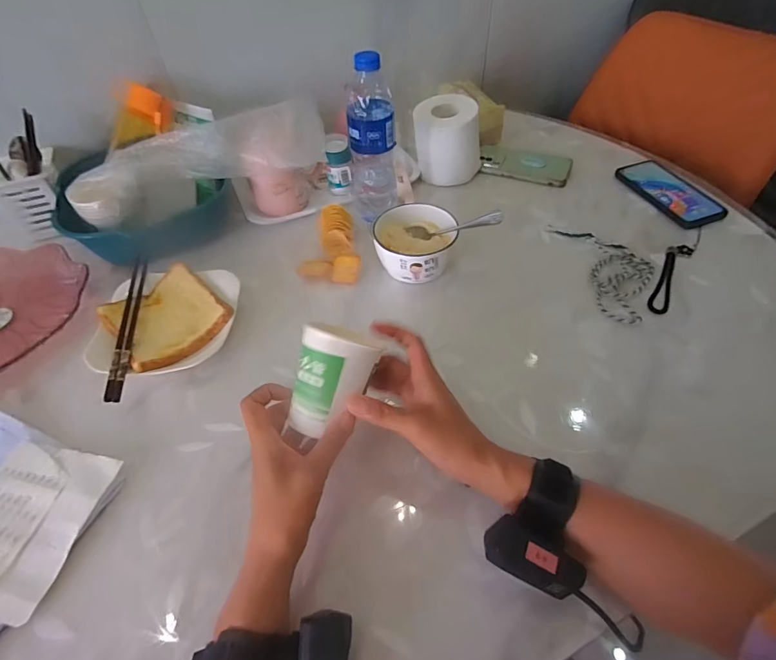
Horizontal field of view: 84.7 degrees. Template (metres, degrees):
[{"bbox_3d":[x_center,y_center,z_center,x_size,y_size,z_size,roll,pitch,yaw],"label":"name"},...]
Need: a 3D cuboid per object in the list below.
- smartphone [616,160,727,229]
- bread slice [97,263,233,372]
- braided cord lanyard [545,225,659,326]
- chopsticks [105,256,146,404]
[{"bbox_3d":[0.414,-0.203,0.627,0.074,0.017,0.154,-17,53,-11],"label":"smartphone"},{"bbox_3d":[-0.262,-0.017,0.505,0.117,0.023,0.114,36,61,26],"label":"bread slice"},{"bbox_3d":[0.289,-0.083,0.548,0.092,0.008,0.176,-10,52,-6],"label":"braided cord lanyard"},{"bbox_3d":[-0.300,-0.007,0.493,0.018,0.015,0.209,-11,52,-7],"label":"chopsticks"}]

